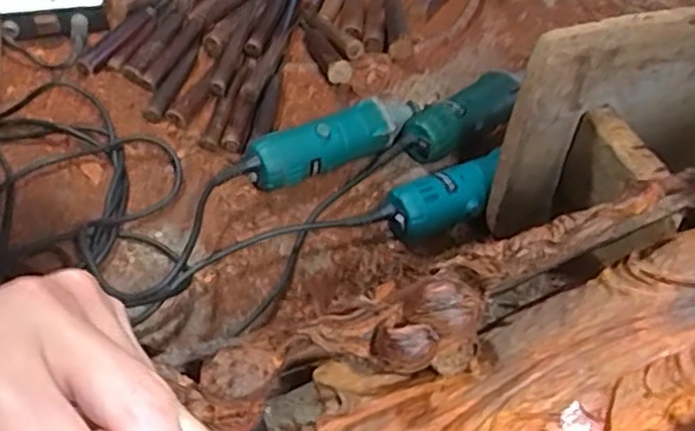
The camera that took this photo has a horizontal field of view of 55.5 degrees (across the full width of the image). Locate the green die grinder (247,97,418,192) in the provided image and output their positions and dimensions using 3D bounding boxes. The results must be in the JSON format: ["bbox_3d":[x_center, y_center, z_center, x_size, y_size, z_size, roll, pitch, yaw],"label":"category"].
[{"bbox_3d":[-0.008,-0.074,0.667,0.193,0.058,0.048,-24,56,-21],"label":"green die grinder"}]

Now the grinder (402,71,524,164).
[{"bbox_3d":[0.127,-0.104,0.709,0.165,0.055,0.055,-34,59,-26],"label":"grinder"}]

